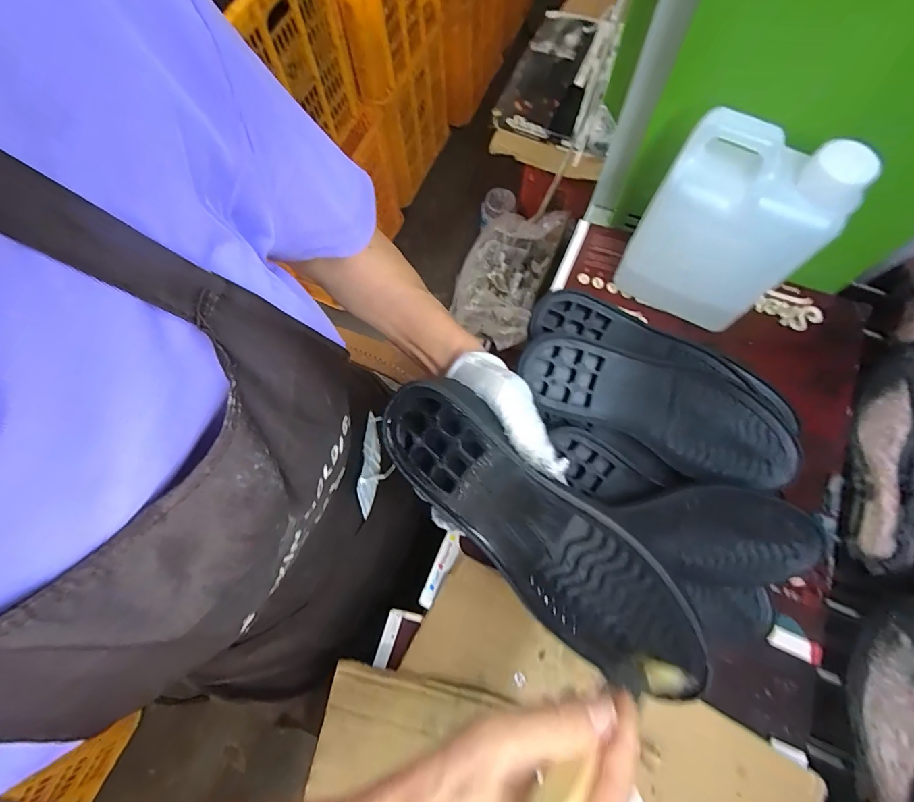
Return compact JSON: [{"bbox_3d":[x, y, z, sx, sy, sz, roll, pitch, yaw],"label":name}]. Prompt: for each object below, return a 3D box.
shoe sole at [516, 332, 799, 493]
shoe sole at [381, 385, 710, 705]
[{"bbox_3d":[0.173,0.007,0.372,0.242,0.027,0.080,21,94,-4],"label":"shoe sole"},{"bbox_3d":[0.049,0.076,0.259,0.227,0.022,0.084,46,119,2],"label":"shoe sole"}]

